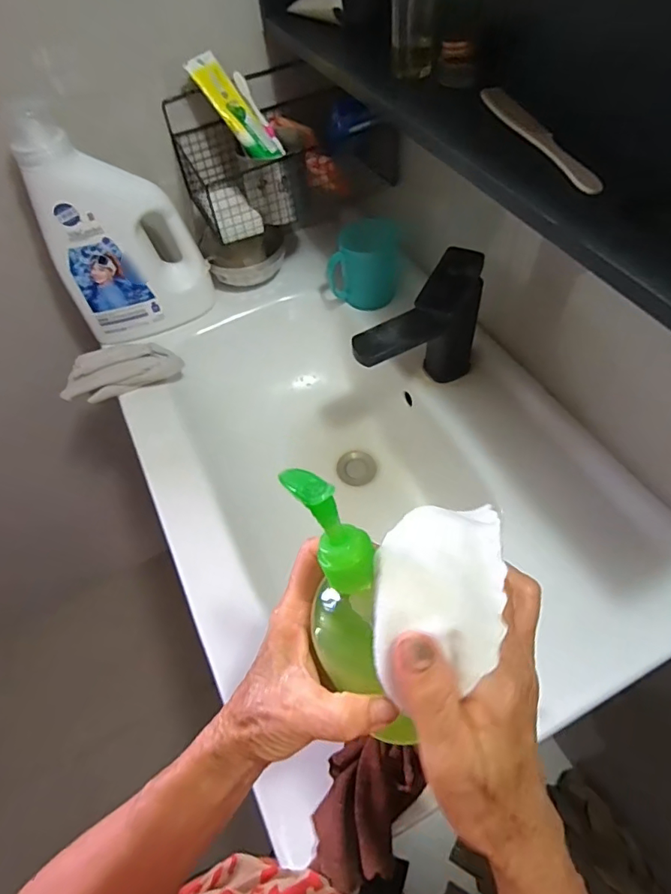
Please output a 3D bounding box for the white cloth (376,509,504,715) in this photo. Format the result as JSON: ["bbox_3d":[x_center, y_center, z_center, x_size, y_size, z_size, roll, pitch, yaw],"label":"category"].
[{"bbox_3d":[0.049,0.062,0.234,0.057,0.021,0.085,3,56,6],"label":"white cloth"}]

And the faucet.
[{"bbox_3d":[0.098,-0.121,0.599,0.153,0.184,0.064,-25,58,-13],"label":"faucet"}]

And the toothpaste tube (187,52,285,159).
[{"bbox_3d":[-0.128,-0.432,0.650,0.025,0.139,0.050,-8,39,55],"label":"toothpaste tube"}]

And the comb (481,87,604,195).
[{"bbox_3d":[0.162,-0.258,0.415,0.029,0.010,0.188,-12,56,-4],"label":"comb"}]

